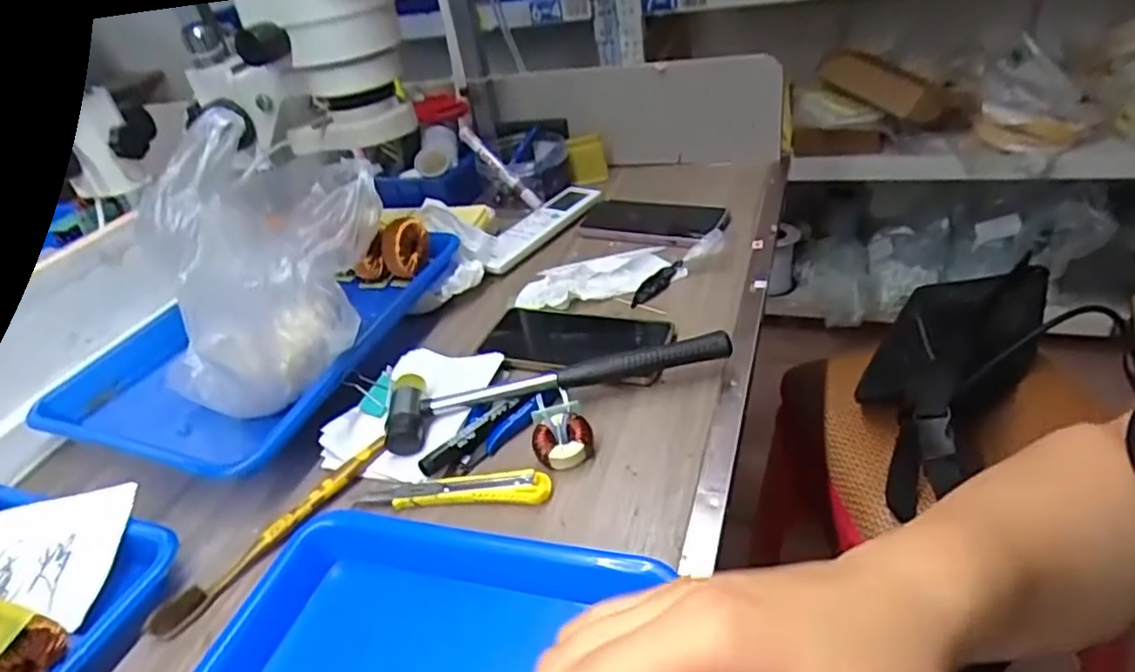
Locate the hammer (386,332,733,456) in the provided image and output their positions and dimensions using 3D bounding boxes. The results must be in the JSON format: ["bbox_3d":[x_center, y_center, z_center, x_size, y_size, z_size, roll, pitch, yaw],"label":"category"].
[{"bbox_3d":[-0.010,0.030,0.513,0.266,0.036,0.069,-13,35,-4],"label":"hammer"}]

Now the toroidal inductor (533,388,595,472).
[{"bbox_3d":[-0.004,0.068,0.470,0.042,0.019,0.051,-8,54,1],"label":"toroidal inductor"}]

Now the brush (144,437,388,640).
[{"bbox_3d":[-0.198,0.133,0.448,0.016,0.024,0.178,20,45,36],"label":"brush"}]

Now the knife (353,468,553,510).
[{"bbox_3d":[-0.079,0.106,0.454,0.135,0.012,0.023,-4,35,9],"label":"knife"}]

